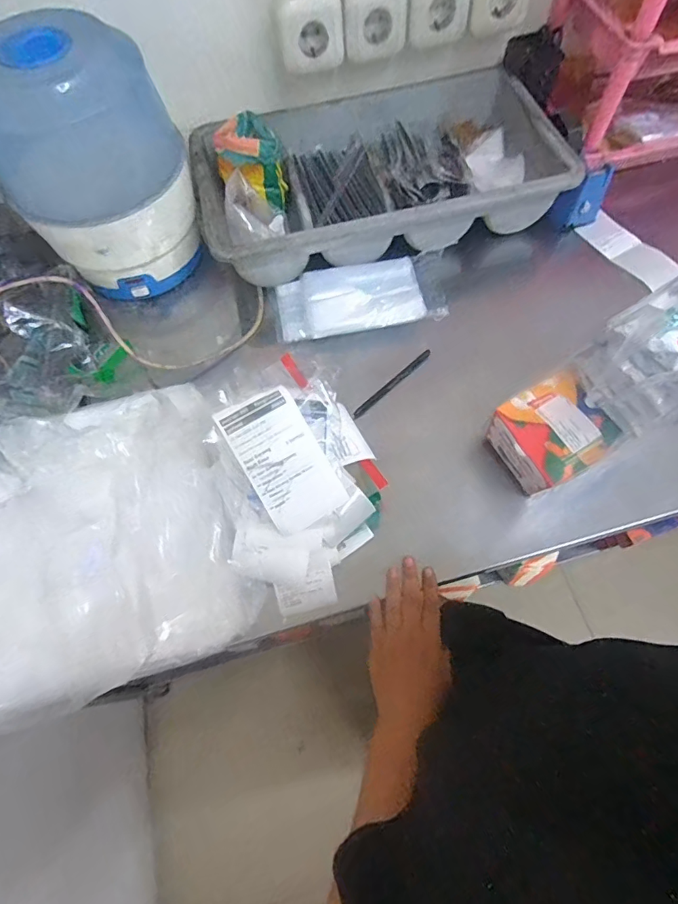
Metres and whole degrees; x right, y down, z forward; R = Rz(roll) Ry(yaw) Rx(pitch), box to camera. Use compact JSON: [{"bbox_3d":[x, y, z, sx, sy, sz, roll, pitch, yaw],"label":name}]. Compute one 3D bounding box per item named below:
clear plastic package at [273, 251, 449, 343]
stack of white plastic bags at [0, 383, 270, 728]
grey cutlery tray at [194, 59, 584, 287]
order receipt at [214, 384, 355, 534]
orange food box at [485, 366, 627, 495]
[{"bbox_3d":[0.024,-0.209,0.628,0.220,0.029,0.107,-5,65,0],"label":"clear plastic package"},{"bbox_3d":[-0.263,0.074,0.476,0.306,0.085,0.317,-19,66,-6],"label":"stack of white plastic bags"},{"bbox_3d":[0.056,-0.406,0.663,0.492,0.088,0.286,-11,65,-3],"label":"grey cutlery tray"},{"bbox_3d":[-0.056,0.008,0.467,0.079,0.008,0.139,-30,95,-12],"label":"order receipt"},{"bbox_3d":[0.233,-0.017,0.510,0.105,0.064,0.104,-30,68,-11],"label":"orange food box"}]

